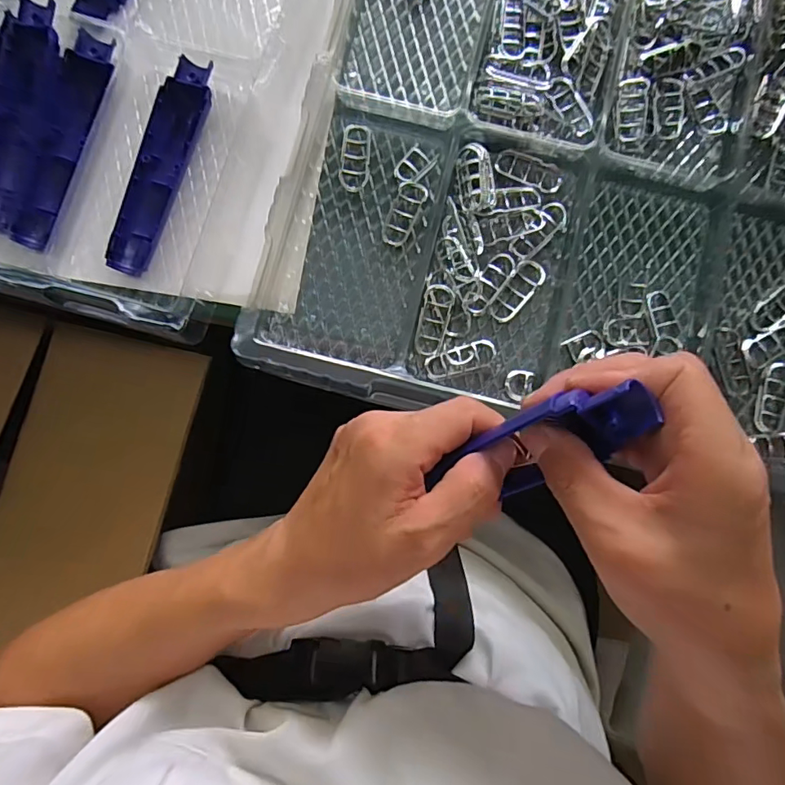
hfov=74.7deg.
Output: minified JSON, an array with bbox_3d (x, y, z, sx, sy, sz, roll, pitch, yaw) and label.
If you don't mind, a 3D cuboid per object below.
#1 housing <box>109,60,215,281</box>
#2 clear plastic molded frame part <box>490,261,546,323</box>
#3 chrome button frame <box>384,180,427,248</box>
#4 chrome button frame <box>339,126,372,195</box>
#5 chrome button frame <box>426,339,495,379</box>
[{"bbox_3d":[-0.175,-0.170,0.388,0.038,0.015,0.166,19,84,1],"label":"housing"},{"bbox_3d":[0.093,-0.077,0.387,0.022,0.006,0.052,43,85,4],"label":"clear plastic molded frame part"},{"bbox_3d":[0.009,-0.137,0.395,0.022,0.004,0.052,20,84,1],"label":"chrome button frame"},{"bbox_3d":[-0.028,-0.180,0.395,0.023,0.007,0.052,5,84,0],"label":"chrome button frame"},{"bbox_3d":[0.051,-0.024,0.379,0.052,0.008,0.020,-19,84,-3],"label":"chrome button frame"}]

